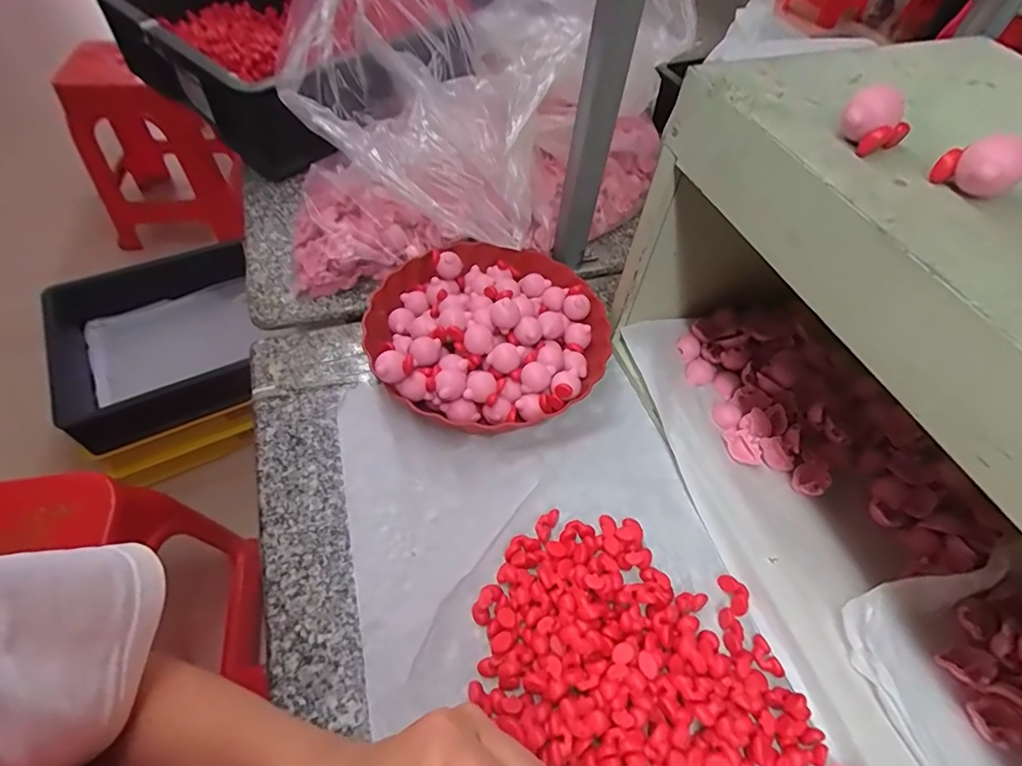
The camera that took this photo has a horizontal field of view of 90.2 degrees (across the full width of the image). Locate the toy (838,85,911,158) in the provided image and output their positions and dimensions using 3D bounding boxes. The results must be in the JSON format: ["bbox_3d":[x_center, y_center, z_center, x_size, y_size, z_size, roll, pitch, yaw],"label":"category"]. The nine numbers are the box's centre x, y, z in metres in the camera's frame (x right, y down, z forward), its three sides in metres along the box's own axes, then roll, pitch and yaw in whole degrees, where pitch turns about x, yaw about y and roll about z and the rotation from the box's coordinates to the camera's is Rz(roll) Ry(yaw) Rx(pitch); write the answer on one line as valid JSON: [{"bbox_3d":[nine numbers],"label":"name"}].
[{"bbox_3d":[0.207,-0.149,0.289,0.027,0.026,0.028,-28,61,-23],"label":"toy"}]

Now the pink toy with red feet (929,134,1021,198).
[{"bbox_3d":[0.244,-0.112,0.263,0.023,0.027,0.030,-6,55,-10],"label":"pink toy with red feet"}]

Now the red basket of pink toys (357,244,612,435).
[{"bbox_3d":[-0.023,-0.057,0.535,0.246,0.064,0.227,5,54,0],"label":"red basket of pink toys"}]

